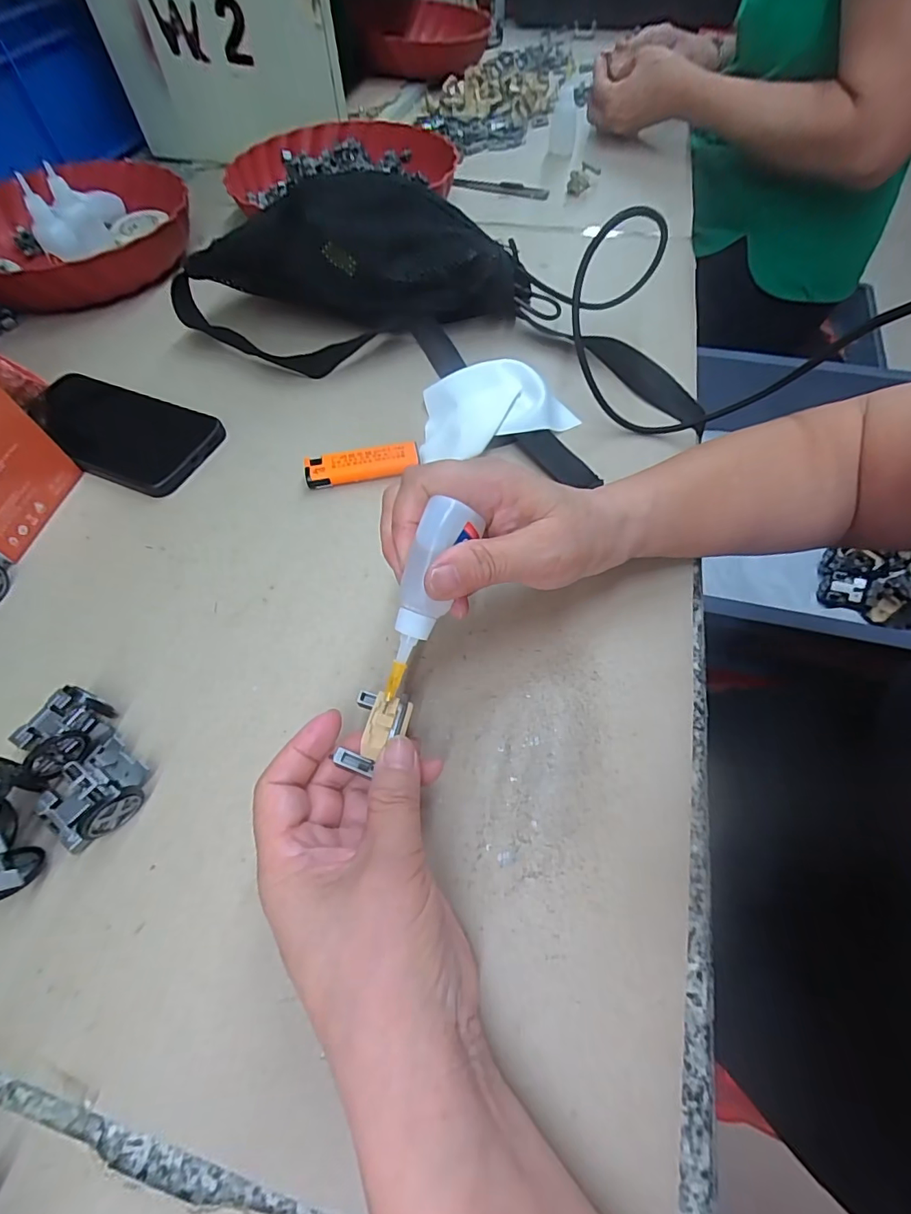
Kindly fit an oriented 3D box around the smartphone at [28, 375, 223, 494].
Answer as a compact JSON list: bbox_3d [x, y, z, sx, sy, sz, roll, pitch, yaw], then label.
[{"bbox_3d":[-0.265,-0.138,0.378,0.172,0.010,0.079,22,63,14],"label":"smartphone"}]

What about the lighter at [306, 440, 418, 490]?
[{"bbox_3d":[-0.066,-0.101,0.348,0.079,0.015,0.022,-10,60,-3],"label":"lighter"}]

